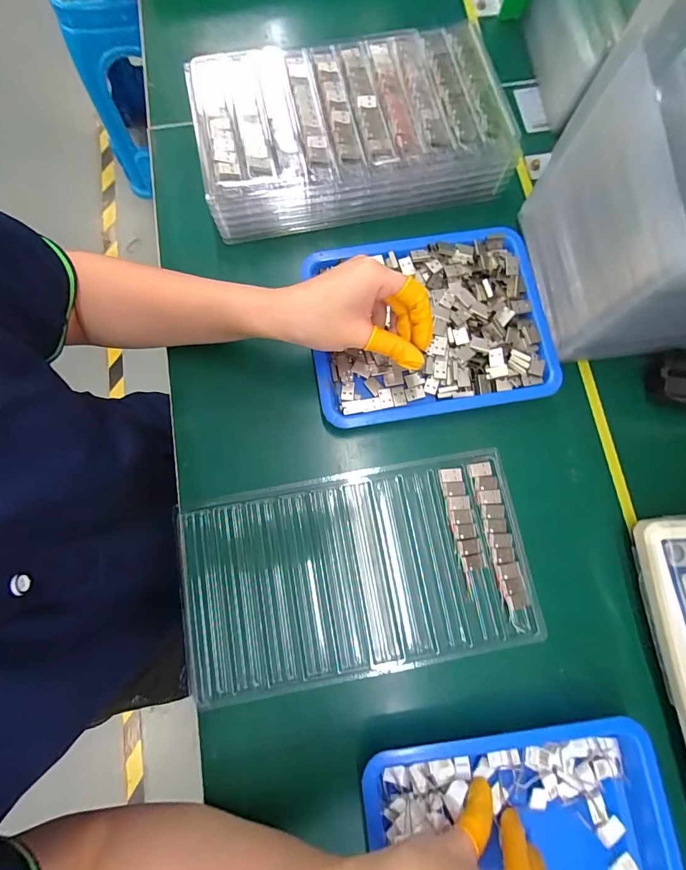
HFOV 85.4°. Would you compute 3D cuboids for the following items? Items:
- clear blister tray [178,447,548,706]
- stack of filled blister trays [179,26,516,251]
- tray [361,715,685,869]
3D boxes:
[{"bbox_3d":[0.009,0.117,0.318,0.290,0.010,0.160,-10,79,-1],"label":"clear blister tray"},{"bbox_3d":[0.004,-0.303,0.368,0.286,0.052,0.160,-13,79,-2],"label":"stack of filled blister trays"},{"bbox_3d":[0.136,0.305,0.271,0.225,0.035,0.167,-8,79,-1],"label":"tray"}]

